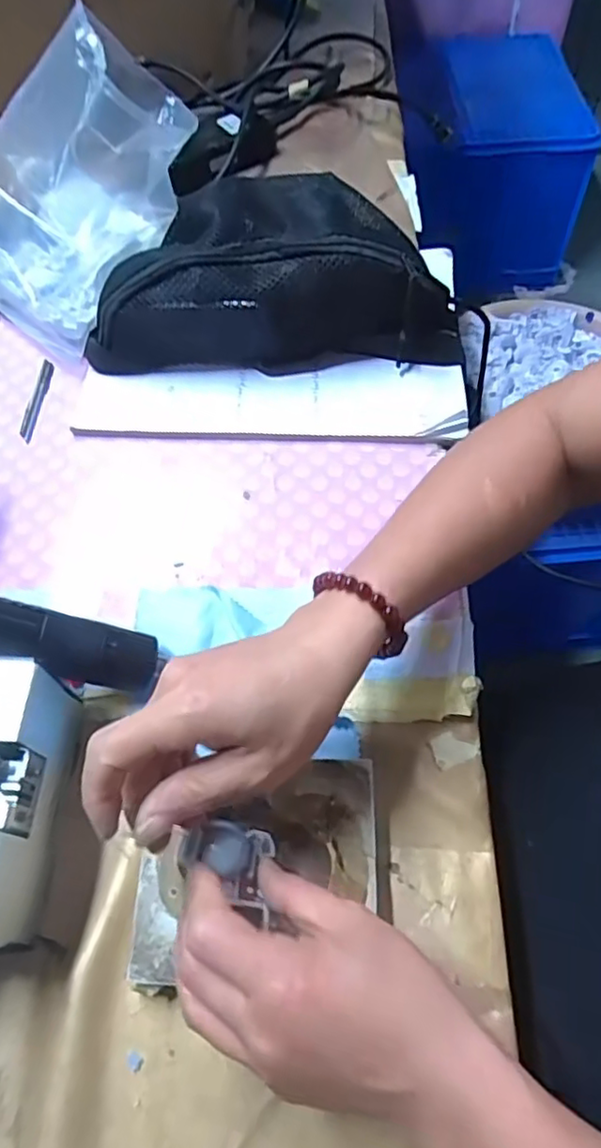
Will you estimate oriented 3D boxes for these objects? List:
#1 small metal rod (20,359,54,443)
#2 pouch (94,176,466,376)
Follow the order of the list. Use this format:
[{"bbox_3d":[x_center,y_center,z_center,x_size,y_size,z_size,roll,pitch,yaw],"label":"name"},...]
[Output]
[{"bbox_3d":[-0.204,-0.136,0.493,0.011,0.009,0.082,-3,62,2],"label":"small metal rod"},{"bbox_3d":[-0.024,-0.232,0.479,0.268,0.078,0.139,0,62,3],"label":"pouch"}]

